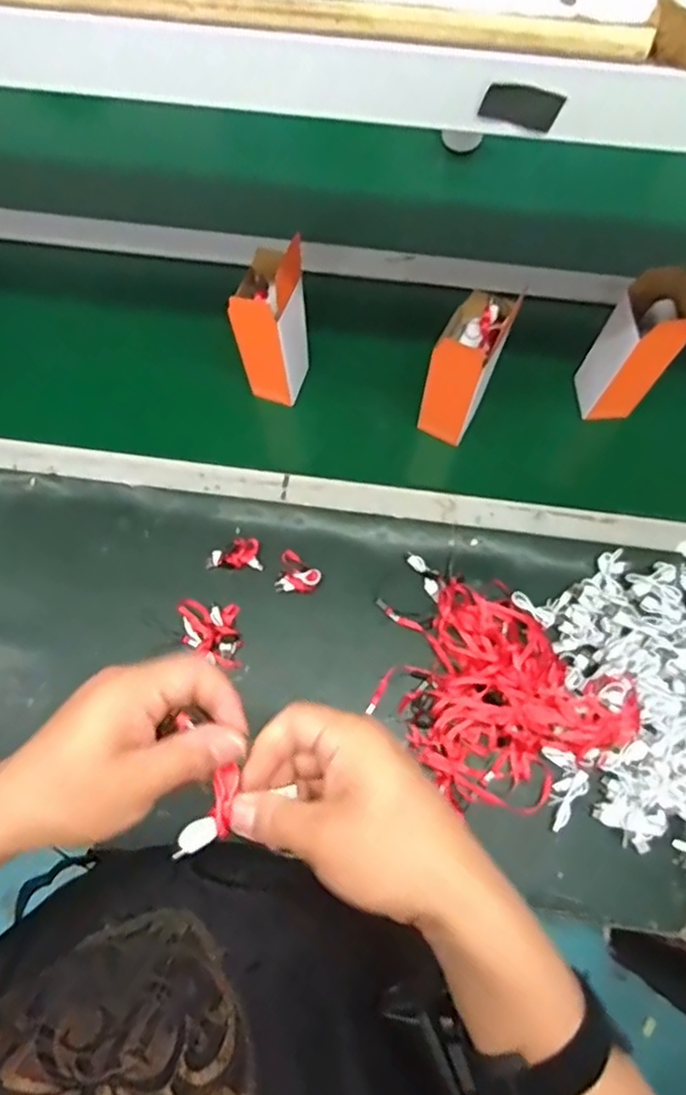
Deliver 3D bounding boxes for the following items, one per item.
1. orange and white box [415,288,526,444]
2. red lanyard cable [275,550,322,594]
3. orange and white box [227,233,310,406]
[{"bbox_3d":[0.136,-0.194,0.740,0.063,0.208,0.078,23,73,9],"label":"orange and white box"},{"bbox_3d":[-0.051,0.029,0.763,0.050,0.017,0.048,4,71,2],"label":"red lanyard cable"},{"bbox_3d":[-0.077,-0.254,0.746,0.061,0.218,0.076,19,73,7],"label":"orange and white box"}]

